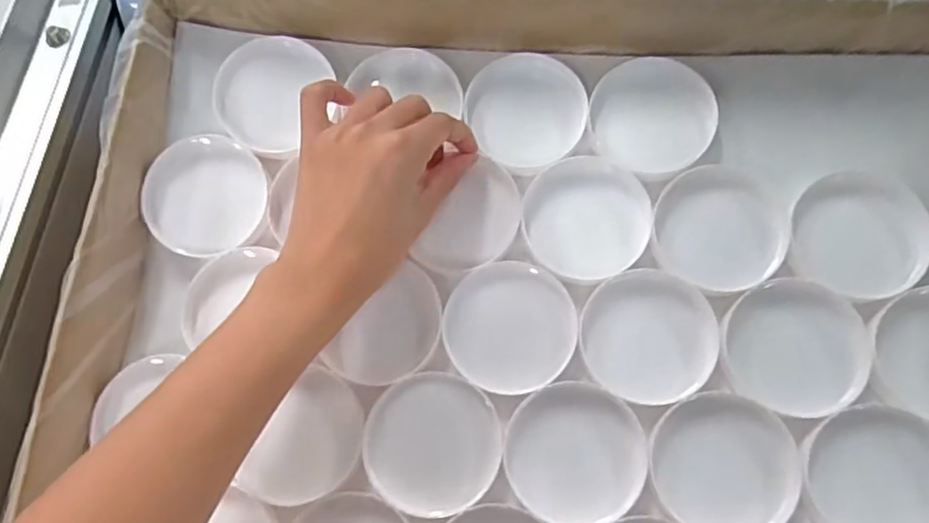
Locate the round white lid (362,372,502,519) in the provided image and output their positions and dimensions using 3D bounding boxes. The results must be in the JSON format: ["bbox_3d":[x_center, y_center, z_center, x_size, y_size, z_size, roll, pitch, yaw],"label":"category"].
[{"bbox_3d":[-0.018,0.104,0.366,0.074,0.011,0.076,0,83,-1],"label":"round white lid"}]

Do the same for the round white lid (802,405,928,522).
[{"bbox_3d":[0.221,0.116,0.342,0.073,0.018,0.074,-1,64,3],"label":"round white lid"}]

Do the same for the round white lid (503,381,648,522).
[{"bbox_3d":[0.061,0.107,0.360,0.074,0.009,0.076,-1,79,7],"label":"round white lid"}]

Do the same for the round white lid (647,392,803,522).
[{"bbox_3d":[0.141,0.111,0.350,0.072,0.013,0.075,-1,64,3],"label":"round white lid"}]

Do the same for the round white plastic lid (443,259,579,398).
[{"bbox_3d":[0.027,0.037,0.376,0.074,0.014,0.072,-5,64,1],"label":"round white plastic lid"}]

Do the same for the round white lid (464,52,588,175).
[{"bbox_3d":[0.040,-0.096,0.411,0.071,0.009,0.074,1,96,8],"label":"round white lid"}]

